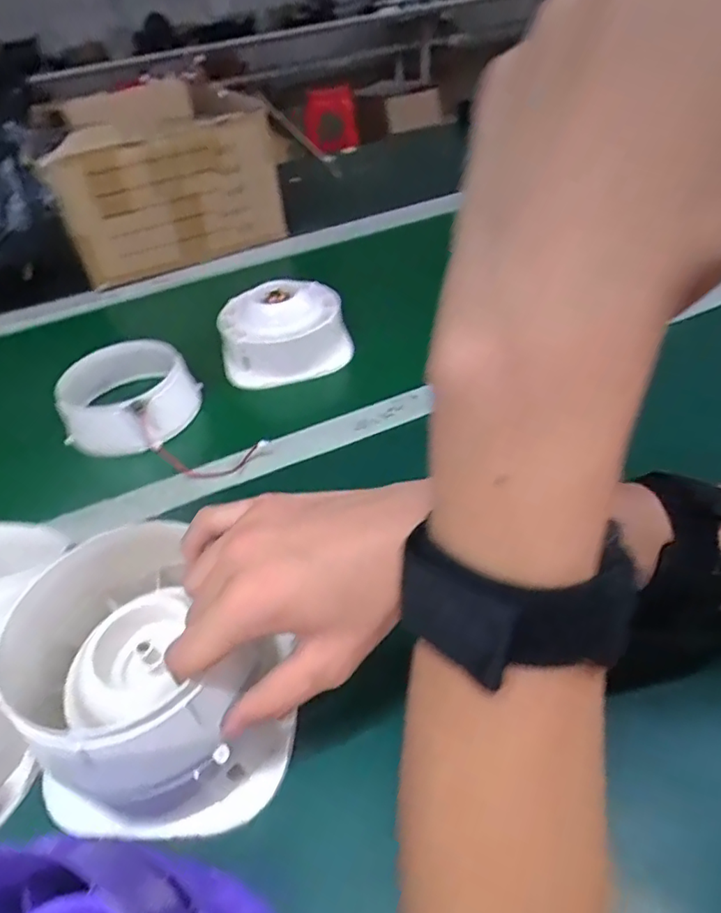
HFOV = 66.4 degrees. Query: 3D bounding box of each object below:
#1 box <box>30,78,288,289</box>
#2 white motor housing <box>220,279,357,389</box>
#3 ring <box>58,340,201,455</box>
[{"bbox_3d":[-0.282,-0.406,0.786,0.295,0.211,0.172,-25,45,-16],"label":"box"},{"bbox_3d":[-0.085,-0.137,0.602,0.129,0.069,0.129,-15,43,-6],"label":"white motor housing"},{"bbox_3d":[-0.219,-0.060,0.528,0.103,0.063,0.108,-5,43,5],"label":"ring"}]

